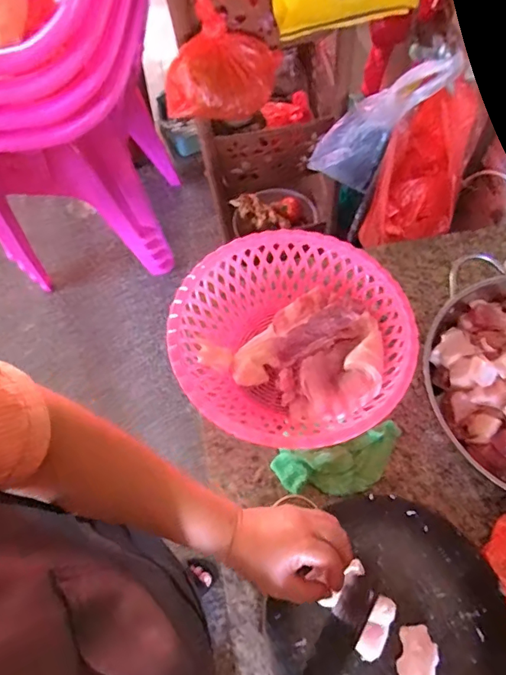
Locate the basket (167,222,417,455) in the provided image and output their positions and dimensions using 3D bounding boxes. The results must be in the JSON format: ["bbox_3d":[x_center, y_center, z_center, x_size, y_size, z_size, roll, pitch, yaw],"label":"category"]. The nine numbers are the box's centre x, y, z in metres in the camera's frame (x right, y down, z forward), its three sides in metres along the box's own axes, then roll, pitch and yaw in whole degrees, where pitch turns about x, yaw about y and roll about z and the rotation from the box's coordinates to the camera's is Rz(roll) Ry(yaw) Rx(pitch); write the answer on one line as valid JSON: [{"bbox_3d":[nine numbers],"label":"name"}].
[{"bbox_3d":[0.052,0.005,0.638,0.299,0.106,0.292,-1,64,2],"label":"basket"}]

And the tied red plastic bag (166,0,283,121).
[{"bbox_3d":[-0.047,-0.420,0.733,0.132,0.124,0.163,18,66,11],"label":"tied red plastic bag"}]

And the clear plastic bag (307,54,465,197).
[{"bbox_3d":[0.229,-0.373,0.816,0.116,0.275,0.074,12,58,-33],"label":"clear plastic bag"}]

